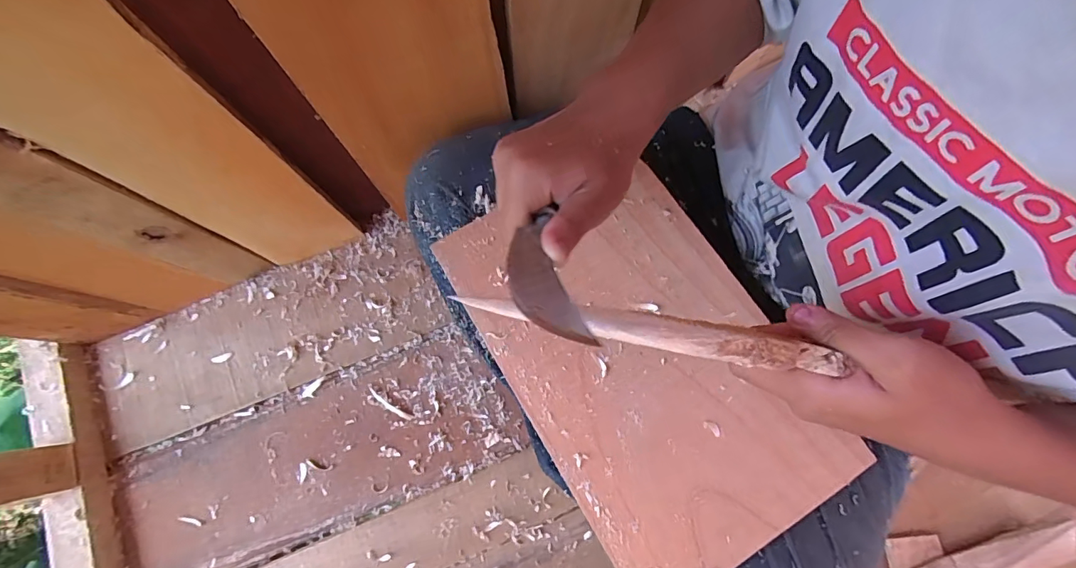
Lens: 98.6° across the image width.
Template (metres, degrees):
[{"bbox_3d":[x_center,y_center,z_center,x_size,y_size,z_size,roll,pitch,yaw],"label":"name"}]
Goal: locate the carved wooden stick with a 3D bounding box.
[{"bbox_3d":[0.063,0.024,0.225,0.202,0.022,0.017,10,79,-10],"label":"carved wooden stick"}]

